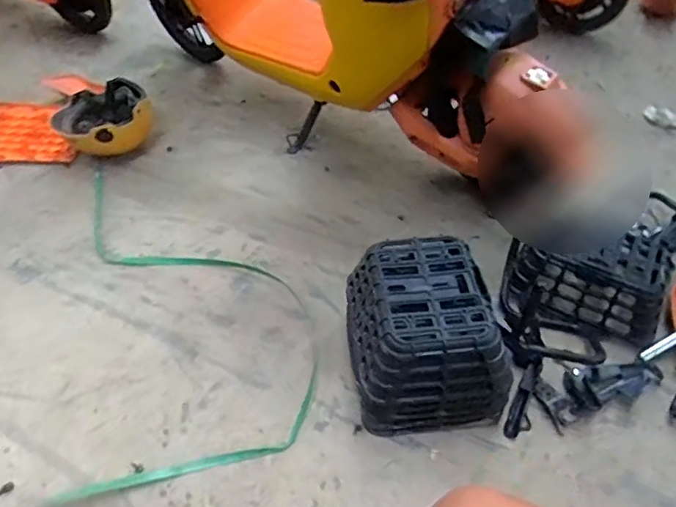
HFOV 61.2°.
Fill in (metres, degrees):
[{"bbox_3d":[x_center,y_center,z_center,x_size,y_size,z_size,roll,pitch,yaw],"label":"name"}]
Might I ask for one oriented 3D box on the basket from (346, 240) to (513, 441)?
[{"bbox_3d":[0.151,0.151,1.058,0.245,0.220,0.290,-5,45,-6],"label":"basket"}]

